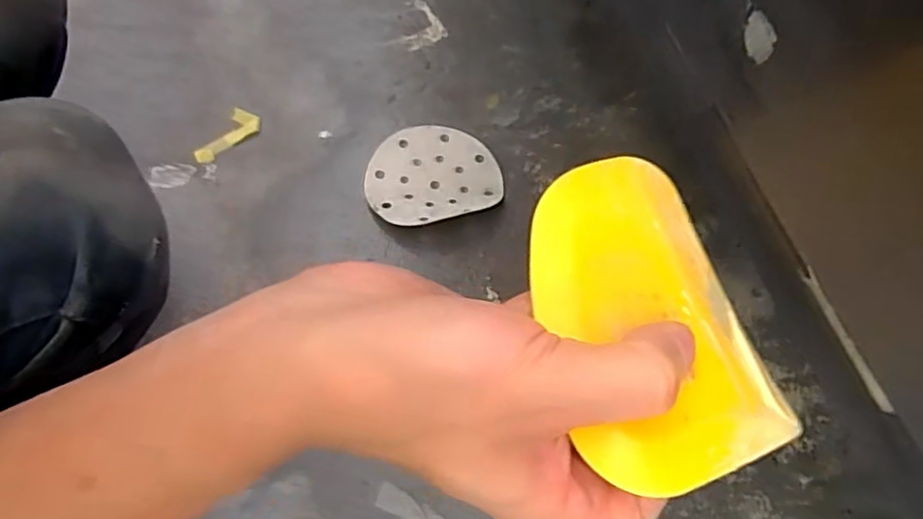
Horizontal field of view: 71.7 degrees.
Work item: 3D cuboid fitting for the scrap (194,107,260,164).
[{"bbox_3d":[-0.251,-0.130,0.687,0.033,0.007,0.076,35,70,8],"label":"scrap"}]

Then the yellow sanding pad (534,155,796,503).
[{"bbox_3d":[0.055,0.017,0.197,0.063,0.012,0.099,-16,69,-10],"label":"yellow sanding pad"}]

